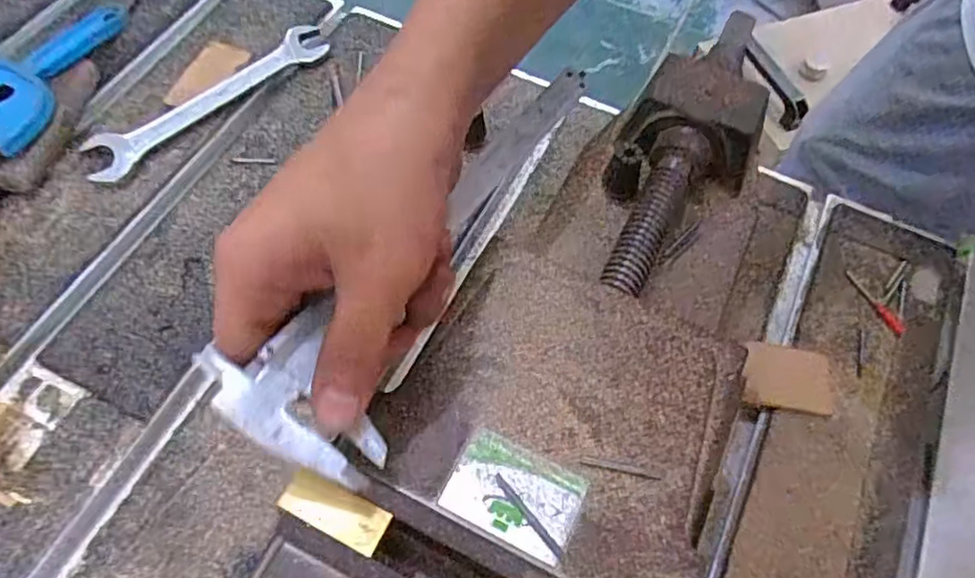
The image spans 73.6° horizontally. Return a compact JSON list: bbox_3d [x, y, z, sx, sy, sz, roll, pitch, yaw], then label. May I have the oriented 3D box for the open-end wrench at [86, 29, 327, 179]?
[{"bbox_3d":[-0.200,-0.141,0.475,0.191,0.010,0.038,-39,70,-21],"label":"open-end wrench"}]

